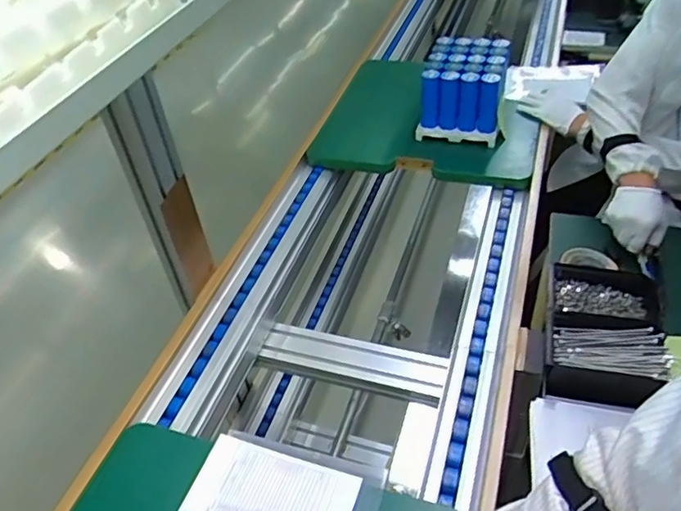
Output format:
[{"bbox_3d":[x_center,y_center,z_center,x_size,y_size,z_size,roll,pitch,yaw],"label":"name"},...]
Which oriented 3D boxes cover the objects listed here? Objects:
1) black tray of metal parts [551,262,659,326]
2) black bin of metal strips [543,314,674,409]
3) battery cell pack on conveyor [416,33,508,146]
[{"bbox_3d":[0.419,0.080,0.917,0.172,0.048,0.115,10,46,17],"label":"black tray of metal parts"},{"bbox_3d":[0.377,0.151,0.846,0.167,0.066,0.107,10,46,17],"label":"black bin of metal strips"},{"bbox_3d":[0.269,-0.368,1.277,0.167,0.170,0.171,7,45,14],"label":"battery cell pack on conveyor"}]

